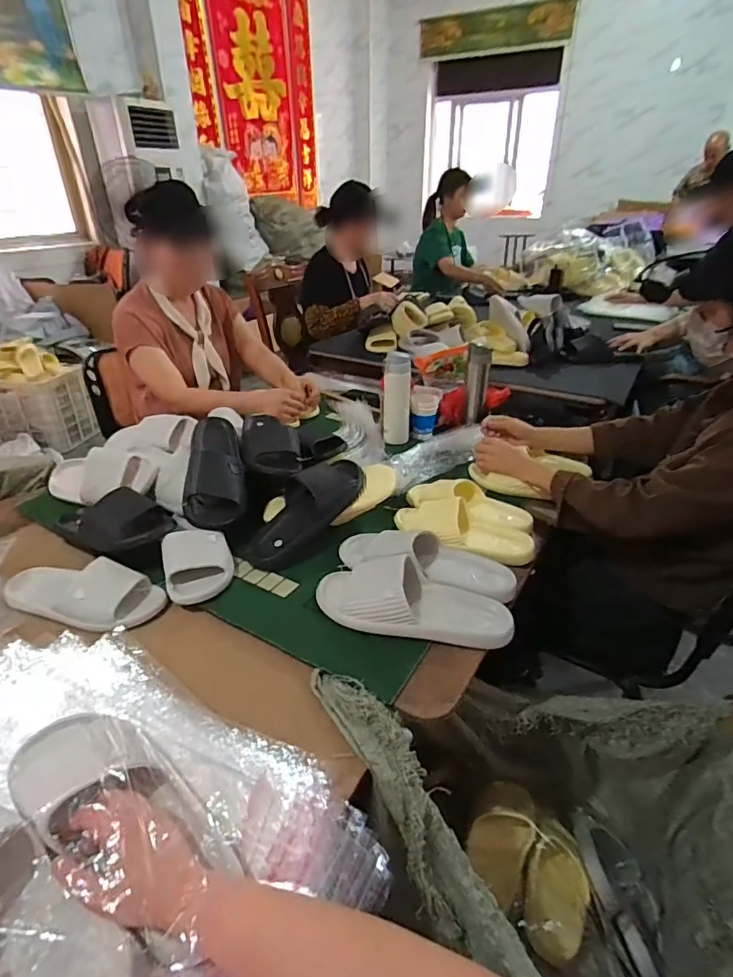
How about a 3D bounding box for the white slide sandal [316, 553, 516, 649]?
[{"bbox_3d":[0.065,0.158,0.737,0.289,0.068,0.115,10,32,17],"label":"white slide sandal"}]

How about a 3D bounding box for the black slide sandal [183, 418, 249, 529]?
[{"bbox_3d":[-0.283,-0.051,0.936,0.104,0.070,0.264,-6,50,-10],"label":"black slide sandal"}]

